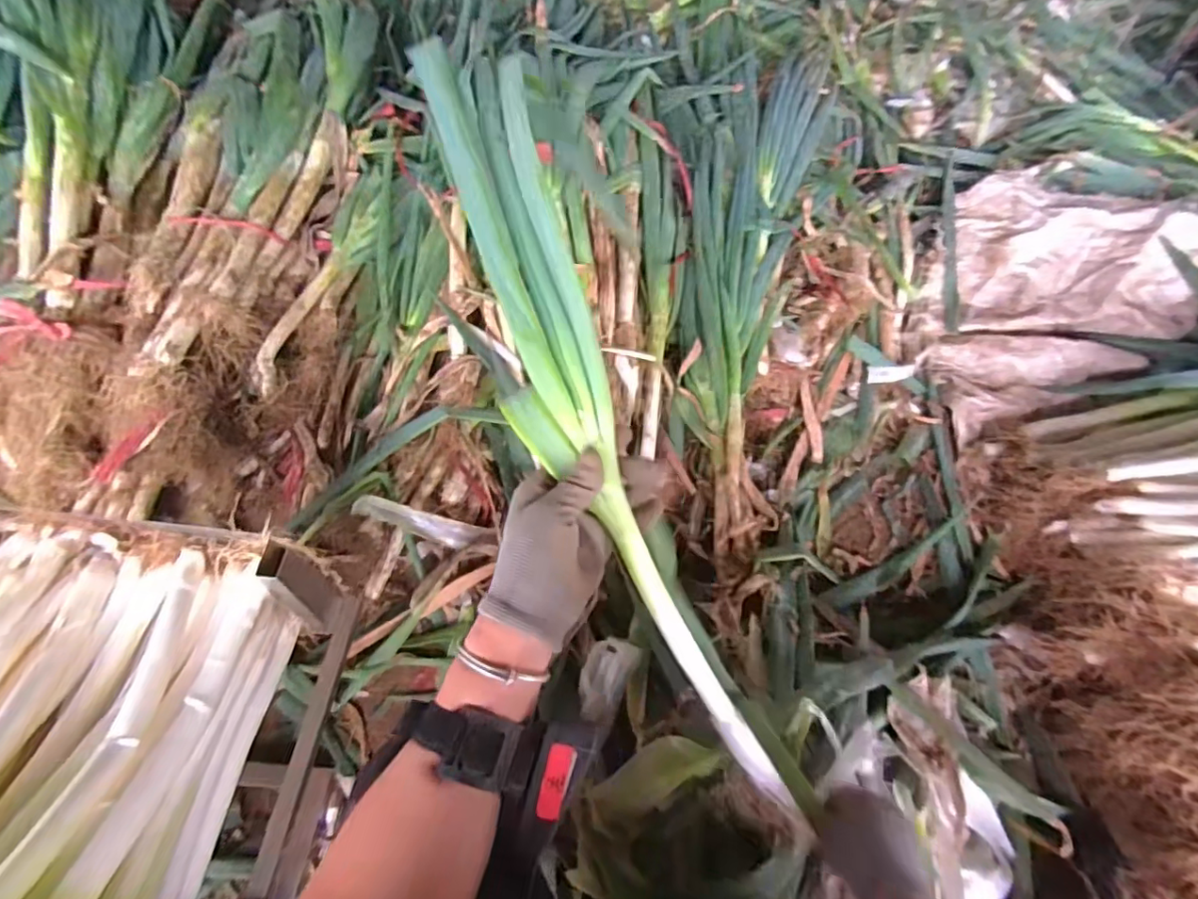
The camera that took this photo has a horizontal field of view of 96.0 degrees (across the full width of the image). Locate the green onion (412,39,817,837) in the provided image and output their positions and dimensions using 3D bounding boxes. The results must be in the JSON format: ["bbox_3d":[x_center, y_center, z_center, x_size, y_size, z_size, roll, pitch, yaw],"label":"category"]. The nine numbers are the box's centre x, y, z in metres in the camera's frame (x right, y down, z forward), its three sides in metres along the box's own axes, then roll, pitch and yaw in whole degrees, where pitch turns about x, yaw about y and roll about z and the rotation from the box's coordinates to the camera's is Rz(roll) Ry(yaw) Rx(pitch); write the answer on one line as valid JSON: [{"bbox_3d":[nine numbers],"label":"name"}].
[{"bbox_3d":[0.011,0.027,0.393,0.091,0.037,0.618,-26,98,-18],"label":"green onion"}]

